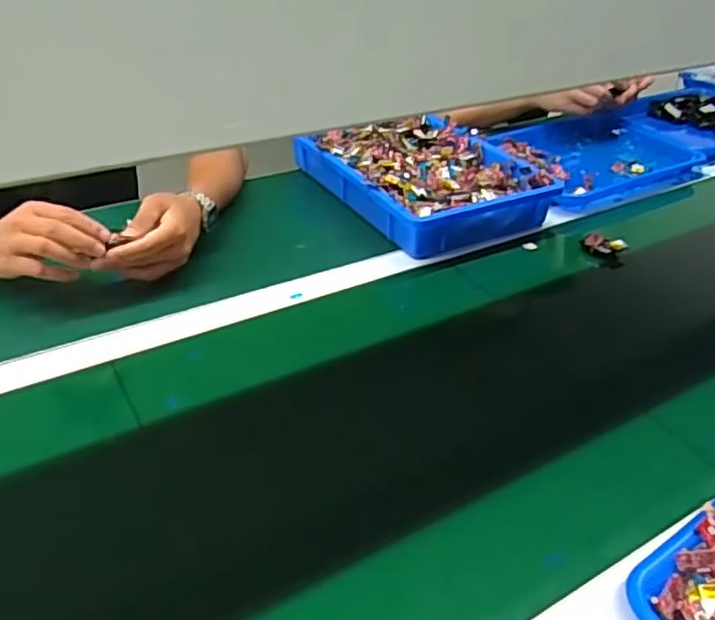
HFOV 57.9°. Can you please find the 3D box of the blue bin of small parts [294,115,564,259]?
[{"bbox_3d":[0.088,-0.187,0.920,0.239,0.065,0.310,-17,39,-28],"label":"blue bin of small parts"}]

